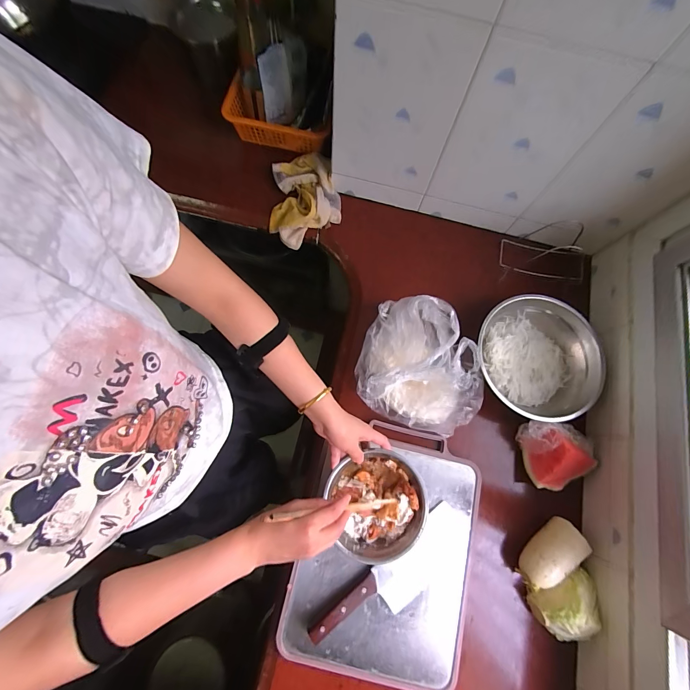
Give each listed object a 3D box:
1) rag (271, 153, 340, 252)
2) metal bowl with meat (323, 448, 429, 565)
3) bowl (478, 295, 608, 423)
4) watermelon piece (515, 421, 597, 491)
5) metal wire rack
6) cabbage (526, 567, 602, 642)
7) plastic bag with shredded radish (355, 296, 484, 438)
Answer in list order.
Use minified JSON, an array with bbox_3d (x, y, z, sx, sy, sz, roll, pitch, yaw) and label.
[{"bbox_3d":[-0.092,-0.317,0.708,0.151,0.052,0.176,-13,77,-3],"label":"rag"},{"bbox_3d":[0.056,0.254,0.542,0.152,0.050,0.152,0,77,0],"label":"metal bowl with meat"},{"bbox_3d":[0.346,0.023,0.613,0.201,0.087,0.220,0,77,0],"label":"bowl"},{"bbox_3d":[0.373,0.185,0.576,0.109,0.056,0.111,-11,77,-3],"label":"watermelon piece"},{"bbox_3d":[0.402,-0.193,0.667,0.158,0.113,0.100,7,77,2],"label":"metal wire rack"},{"bbox_3d":[0.352,0.410,0.525,0.101,0.076,0.076,-21,78,-5],"label":"cabbage"},{"bbox_3d":[0.137,0.039,0.591,0.218,0.117,0.199,24,78,5],"label":"plastic bag with shredded radish"}]

